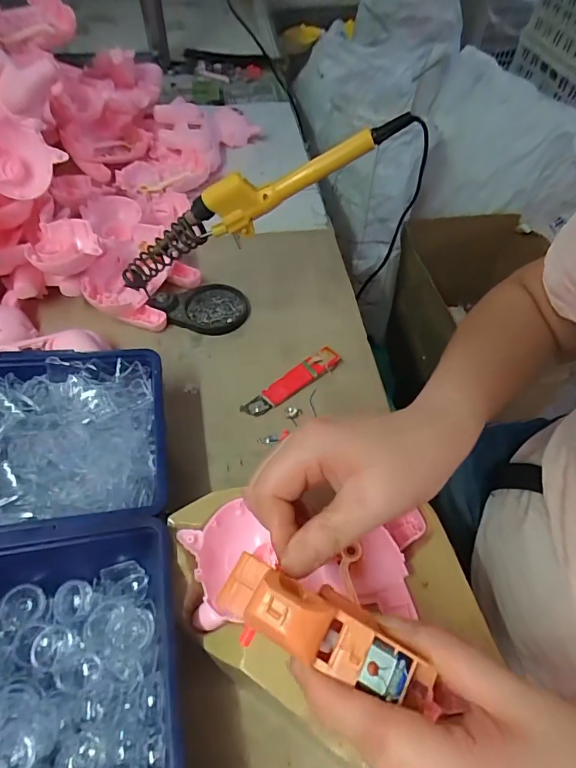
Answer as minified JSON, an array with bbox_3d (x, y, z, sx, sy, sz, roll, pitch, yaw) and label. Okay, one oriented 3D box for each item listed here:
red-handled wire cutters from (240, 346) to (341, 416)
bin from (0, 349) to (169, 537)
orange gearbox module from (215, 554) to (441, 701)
[{"bbox_3d":[0.003,-0.003,0.405,0.103,0.008,0.023,-31,60,-22],"label":"red-handled wire cutters"},{"bbox_3d":[-0.179,0.042,0.326,0.170,0.062,0.126,-7,54,-7],"label":"bin"},{"bbox_3d":[0.013,0.098,0.177,0.083,0.026,0.028,23,56,9],"label":"orange gearbox module"}]

